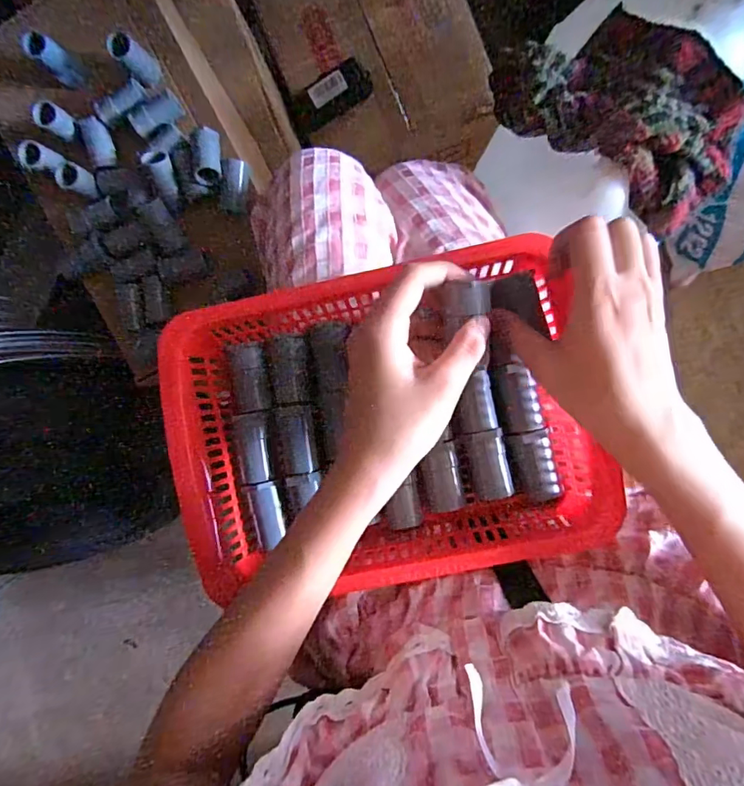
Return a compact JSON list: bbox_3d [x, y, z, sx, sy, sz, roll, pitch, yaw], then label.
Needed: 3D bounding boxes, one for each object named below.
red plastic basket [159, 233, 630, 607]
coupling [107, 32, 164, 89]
[{"bbox_3d":[0.007,0.023,0.330,0.268,0.059,0.215,-13,94,7],"label":"red plastic basket"},{"bbox_3d":[-0.242,-0.343,0.493,0.028,0.054,0.029,1,96,6],"label":"coupling"}]

